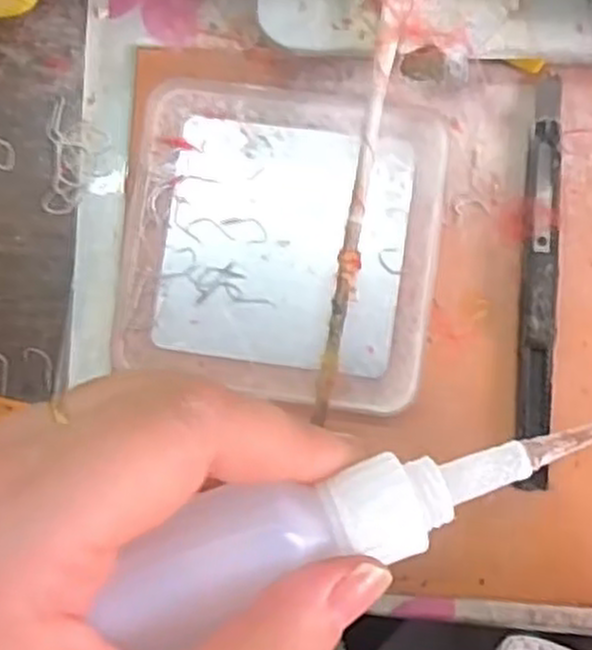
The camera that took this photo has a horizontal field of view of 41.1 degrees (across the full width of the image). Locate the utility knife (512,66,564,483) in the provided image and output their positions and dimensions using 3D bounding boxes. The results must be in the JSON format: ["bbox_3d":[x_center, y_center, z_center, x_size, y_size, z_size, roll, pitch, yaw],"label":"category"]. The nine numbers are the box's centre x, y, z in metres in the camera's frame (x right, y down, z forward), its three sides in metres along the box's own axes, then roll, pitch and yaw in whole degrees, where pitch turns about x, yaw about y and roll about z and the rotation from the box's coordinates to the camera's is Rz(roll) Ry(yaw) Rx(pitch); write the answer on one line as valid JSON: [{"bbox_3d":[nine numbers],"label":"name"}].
[{"bbox_3d":[0.085,-0.015,0.272,0.012,0.010,0.140,4,87,2],"label":"utility knife"}]

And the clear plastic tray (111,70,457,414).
[{"bbox_3d":[-0.005,-0.030,0.277,0.107,0.011,0.106,8,87,3],"label":"clear plastic tray"}]

